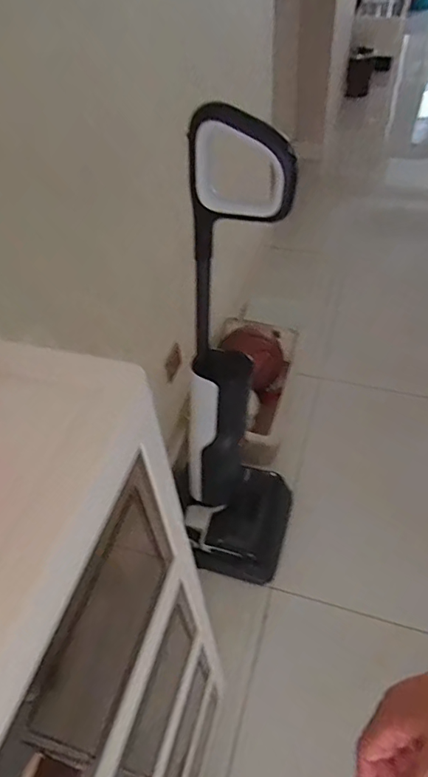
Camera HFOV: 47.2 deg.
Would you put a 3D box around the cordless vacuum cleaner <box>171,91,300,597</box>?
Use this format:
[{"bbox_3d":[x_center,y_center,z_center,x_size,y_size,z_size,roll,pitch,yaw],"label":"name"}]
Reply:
[{"bbox_3d":[0.031,0.033,1.014,0.264,1.090,0.273,12,51,14],"label":"cordless vacuum cleaner"}]

